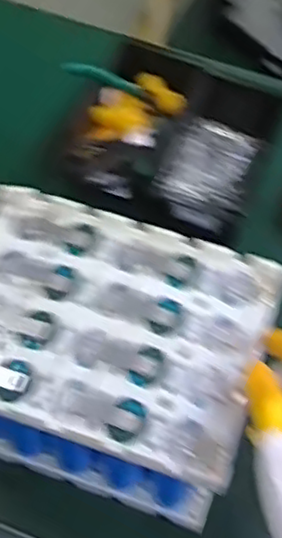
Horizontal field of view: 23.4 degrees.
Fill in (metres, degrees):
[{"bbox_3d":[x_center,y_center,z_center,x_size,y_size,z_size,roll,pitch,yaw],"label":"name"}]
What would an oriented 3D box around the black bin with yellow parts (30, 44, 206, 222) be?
[{"bbox_3d":[-0.018,-0.156,0.762,0.125,0.072,0.211,20,61,9],"label":"black bin with yellow parts"}]

